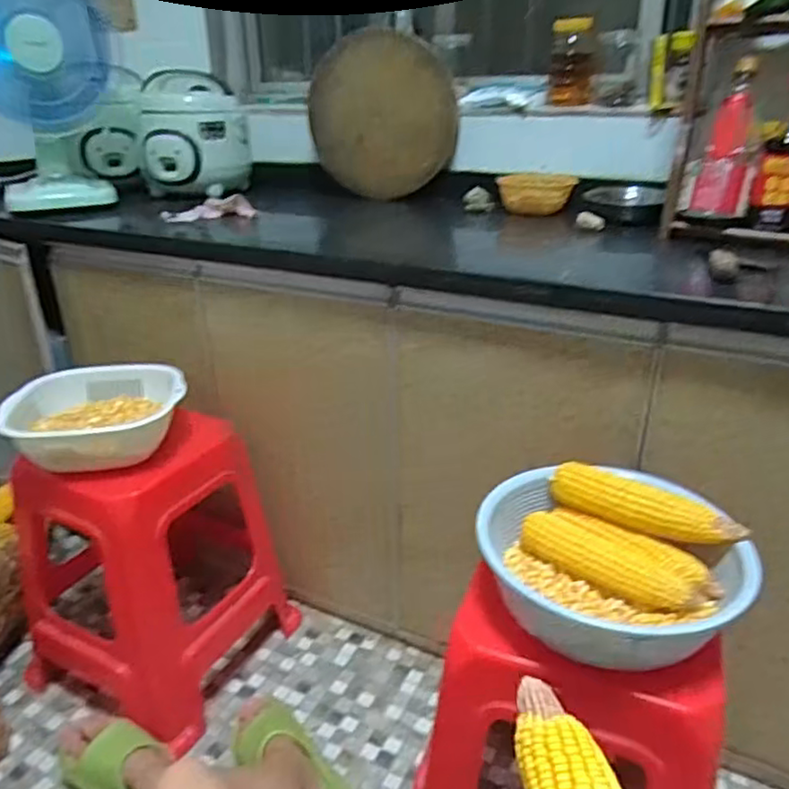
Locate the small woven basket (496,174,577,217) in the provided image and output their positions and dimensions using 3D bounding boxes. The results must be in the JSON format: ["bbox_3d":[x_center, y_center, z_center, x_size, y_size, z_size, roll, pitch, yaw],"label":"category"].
[{"bbox_3d":[0.285,-0.402,1.310,0.150,0.065,0.098,2,26,7],"label":"small woven basket"}]

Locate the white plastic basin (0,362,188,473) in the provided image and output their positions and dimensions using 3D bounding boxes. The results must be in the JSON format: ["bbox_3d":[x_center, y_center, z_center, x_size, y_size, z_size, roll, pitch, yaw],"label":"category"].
[{"bbox_3d":[-0.486,0.035,1.078,0.261,0.079,0.233,-16,30,-28],"label":"white plastic basin"}]

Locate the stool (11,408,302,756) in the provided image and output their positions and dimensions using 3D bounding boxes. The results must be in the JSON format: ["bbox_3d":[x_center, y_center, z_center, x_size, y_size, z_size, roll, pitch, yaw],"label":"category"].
[{"bbox_3d":[-0.440,0.293,1.213,0.373,0.489,0.373,15,30,29],"label":"stool"}]

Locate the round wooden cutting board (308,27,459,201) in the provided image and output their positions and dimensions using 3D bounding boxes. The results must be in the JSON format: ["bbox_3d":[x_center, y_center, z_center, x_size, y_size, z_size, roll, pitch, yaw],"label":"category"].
[{"bbox_3d":[-0.027,-0.602,1.419,0.321,0.328,0.028,-19,27,28],"label":"round wooden cutting board"}]

